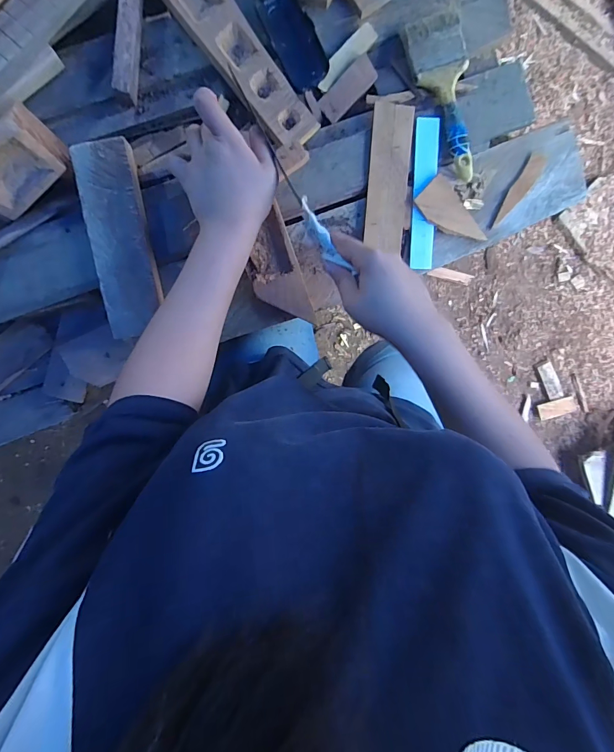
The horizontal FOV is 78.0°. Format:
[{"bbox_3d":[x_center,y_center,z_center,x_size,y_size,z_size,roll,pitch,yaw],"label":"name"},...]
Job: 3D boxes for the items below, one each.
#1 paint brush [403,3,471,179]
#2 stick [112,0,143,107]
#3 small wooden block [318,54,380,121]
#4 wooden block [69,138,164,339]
[{"bbox_3d":[0.178,-0.350,0.483,0.070,0.020,0.196,-15,95,-4],"label":"paint brush"},{"bbox_3d":[-0.203,-0.386,0.437,0.023,0.030,0.124,6,94,-5],"label":"stick"},{"bbox_3d":[0.053,-0.363,0.481,0.079,0.008,0.033,-40,108,9],"label":"small wooden block"},{"bbox_3d":[-0.223,-0.161,0.452,0.066,0.018,0.219,-10,95,-4],"label":"wooden block"}]

